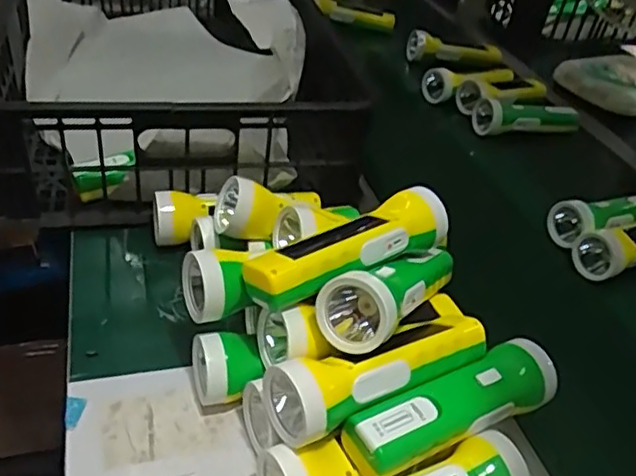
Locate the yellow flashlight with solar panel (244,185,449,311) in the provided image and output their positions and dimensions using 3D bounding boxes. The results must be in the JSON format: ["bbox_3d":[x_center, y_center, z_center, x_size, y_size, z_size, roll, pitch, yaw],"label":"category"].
[{"bbox_3d":[0.026,0.009,0.475,0.171,0.049,0.053,-20,46,-34],"label":"yellow flashlight with solar panel"}]

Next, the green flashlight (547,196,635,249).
[{"bbox_3d":[0.342,-0.029,0.725,0.165,0.045,0.053,-14,42,-25],"label":"green flashlight"}]

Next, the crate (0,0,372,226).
[{"bbox_3d":[-0.213,-0.262,0.821,0.359,0.186,0.591,-5,39,-15],"label":"crate"}]

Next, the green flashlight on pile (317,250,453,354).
[{"bbox_3d":[0.066,0.036,0.467,0.046,0.047,0.174,31,30,29],"label":"green flashlight on pile"}]

